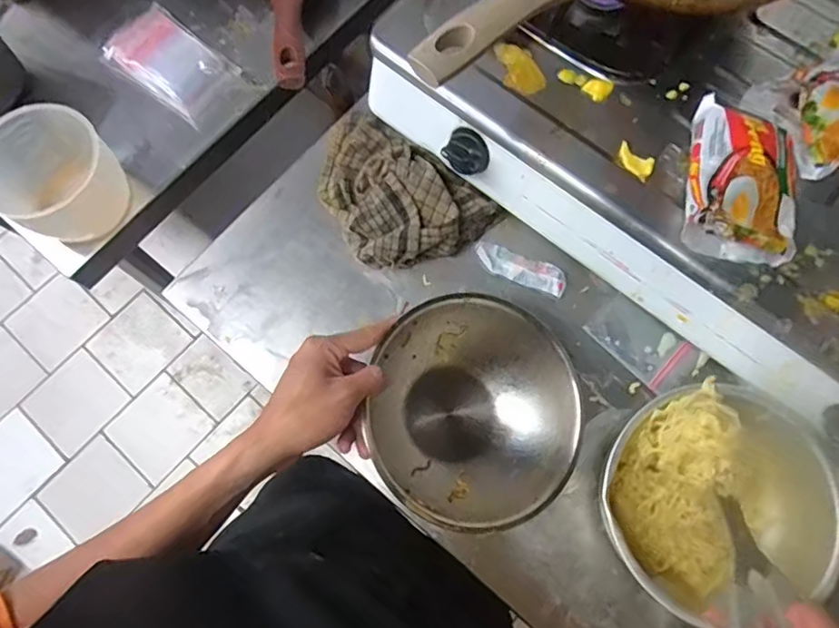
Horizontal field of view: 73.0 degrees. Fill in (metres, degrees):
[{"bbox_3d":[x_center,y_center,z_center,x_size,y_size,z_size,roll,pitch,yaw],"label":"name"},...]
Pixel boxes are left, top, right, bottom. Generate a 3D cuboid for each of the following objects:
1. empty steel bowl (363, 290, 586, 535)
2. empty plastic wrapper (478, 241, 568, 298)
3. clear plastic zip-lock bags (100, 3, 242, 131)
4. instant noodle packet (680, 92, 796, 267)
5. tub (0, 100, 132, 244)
[{"bbox_3d":[0.047,0.092,0.514,0.184,0.114,0.175,0,73,0],"label":"empty steel bowl"},{"bbox_3d":[0.105,-0.047,0.590,0.096,0.016,0.027,22,75,7],"label":"empty plastic wrapper"},{"bbox_3d":[-0.288,-0.290,0.646,0.143,0.026,0.085,35,77,10],"label":"clear plastic zip-lock bags"},{"bbox_3d":[0.268,-0.108,0.469,0.088,0.045,0.117,8,74,3],"label":"instant noodle packet"},{"bbox_3d":[-0.366,-0.136,0.570,0.097,0.090,0.115,37,77,11],"label":"tub"}]

